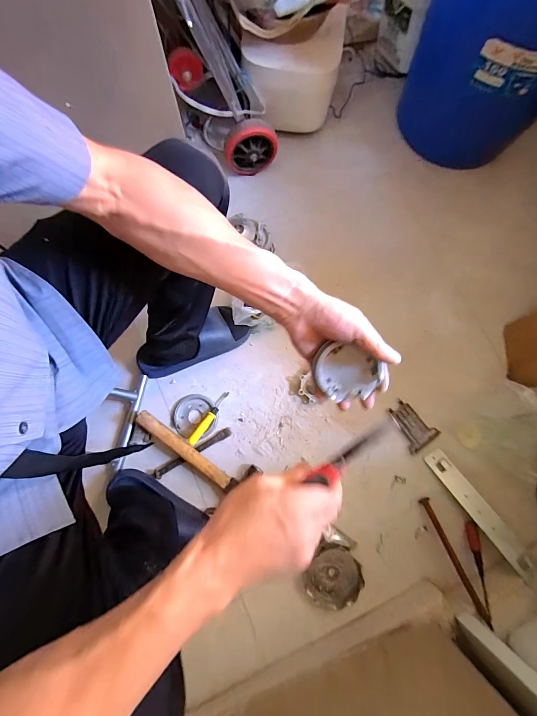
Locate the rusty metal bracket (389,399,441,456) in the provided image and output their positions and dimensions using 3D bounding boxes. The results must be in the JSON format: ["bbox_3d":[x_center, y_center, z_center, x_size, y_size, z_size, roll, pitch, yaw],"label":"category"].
[{"bbox_3d":[0.336,0.160,0.784,0.076,0.019,0.110,-37,81,-8],"label":"rusty metal bracket"}]

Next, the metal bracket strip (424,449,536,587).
[{"bbox_3d":[0.458,0.330,0.715,0.048,0.013,0.282,-31,64,-7],"label":"metal bracket strip"}]

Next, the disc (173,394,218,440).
[{"bbox_3d":[-0.172,0.140,0.780,0.097,0.014,0.104,0,78,-1],"label":"disc"}]

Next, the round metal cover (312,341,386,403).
[{"bbox_3d":[0.094,0.020,0.408,0.077,0.020,0.069,30,101,-3],"label":"round metal cover"}]

